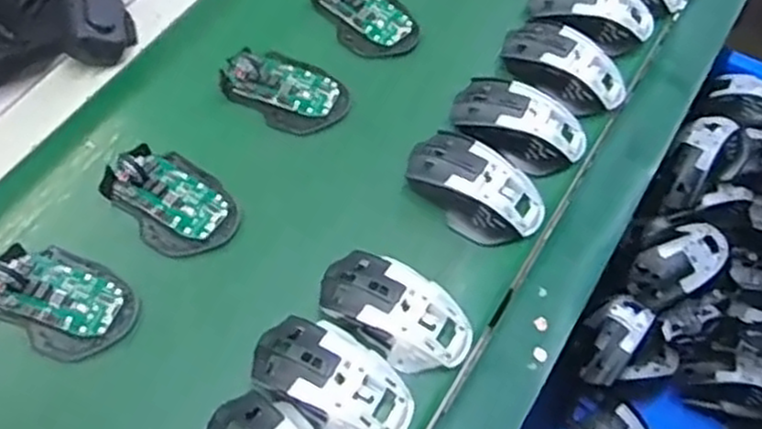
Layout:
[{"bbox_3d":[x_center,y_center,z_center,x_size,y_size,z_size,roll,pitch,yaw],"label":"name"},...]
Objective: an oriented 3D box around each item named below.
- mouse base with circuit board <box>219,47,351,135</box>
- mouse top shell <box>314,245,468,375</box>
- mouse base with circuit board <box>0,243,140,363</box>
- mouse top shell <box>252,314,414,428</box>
[{"bbox_3d":[-0.084,-0.115,0.645,0.111,0.027,0.071,28,62,13],"label":"mouse base with circuit board"},{"bbox_3d":[0.010,0.071,0.527,0.114,0.031,0.062,28,62,13],"label":"mouse top shell"},{"bbox_3d":[-0.241,0.061,0.535,0.111,0.025,0.073,28,62,13],"label":"mouse base with circuit board"},{"bbox_3d":[-0.035,0.113,0.497,0.117,0.031,0.060,31,63,14],"label":"mouse top shell"}]

